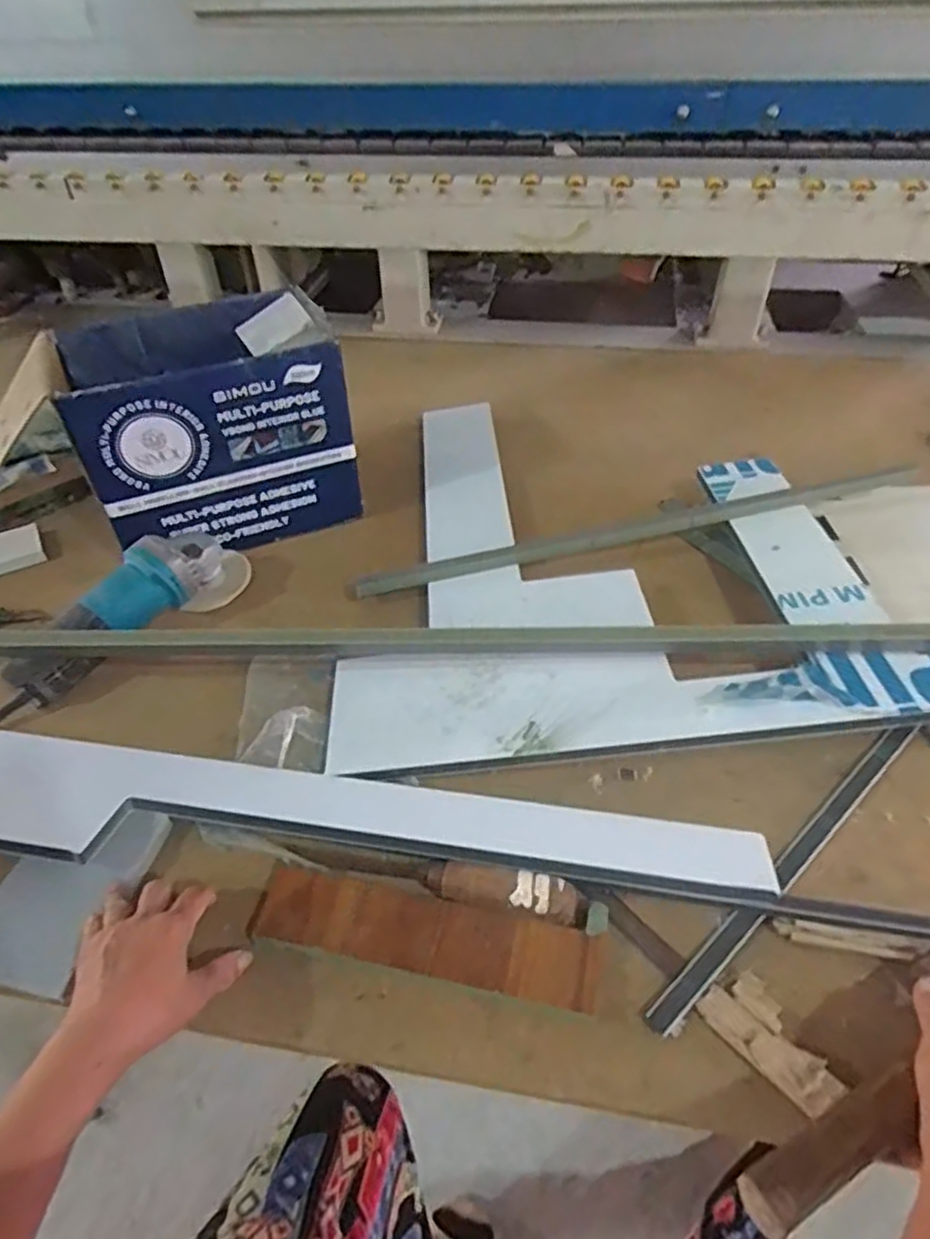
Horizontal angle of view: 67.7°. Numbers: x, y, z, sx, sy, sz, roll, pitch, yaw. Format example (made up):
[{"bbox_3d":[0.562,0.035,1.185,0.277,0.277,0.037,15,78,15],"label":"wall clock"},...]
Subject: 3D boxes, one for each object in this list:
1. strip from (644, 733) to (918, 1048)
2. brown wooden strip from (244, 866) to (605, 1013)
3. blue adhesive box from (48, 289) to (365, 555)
[{"bbox_3d":[0.275,0.197,0.573,0.375,0.006,0.020,-32,52,-28],"label":"strip"},{"bbox_3d":[-0.031,0.240,0.528,0.261,0.019,0.056,8,45,9],"label":"brown wooden strip"},{"bbox_3d":[-0.313,-0.240,0.866,0.287,0.225,0.216,-20,47,-18],"label":"blue adhesive box"}]

